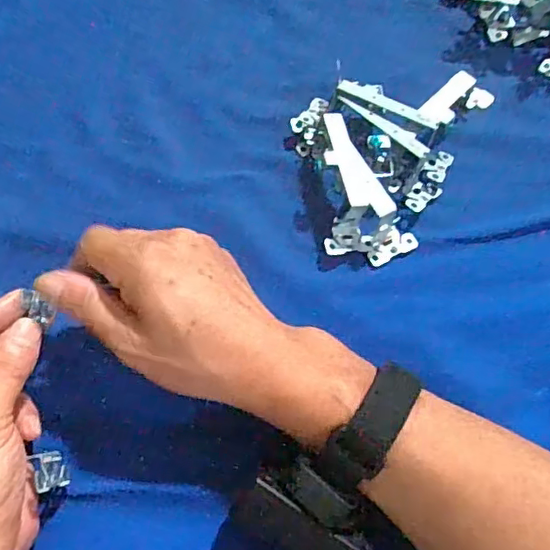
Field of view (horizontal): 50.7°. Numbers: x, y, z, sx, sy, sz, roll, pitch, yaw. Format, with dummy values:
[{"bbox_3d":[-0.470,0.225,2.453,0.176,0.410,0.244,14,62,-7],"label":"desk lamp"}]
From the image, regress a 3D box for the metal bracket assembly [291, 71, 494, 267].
[{"bbox_3d":[0.082,-0.074,0.378,0.131,0.034,0.121,-2,68,1],"label":"metal bracket assembly"}]

